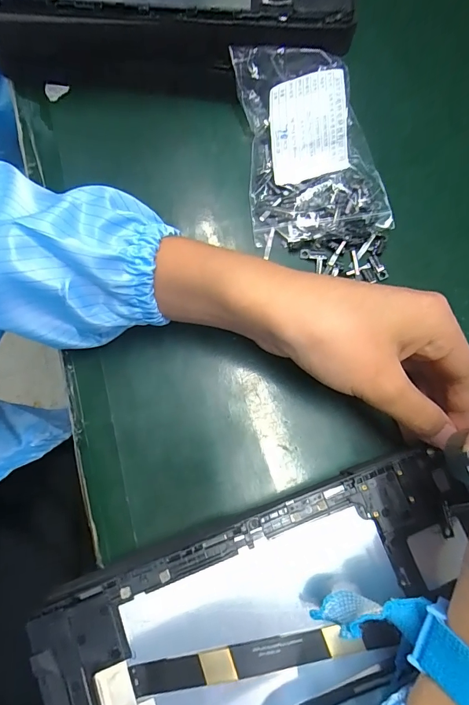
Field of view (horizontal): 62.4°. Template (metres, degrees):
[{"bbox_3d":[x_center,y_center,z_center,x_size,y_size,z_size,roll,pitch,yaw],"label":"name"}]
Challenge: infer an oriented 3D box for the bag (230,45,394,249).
[{"bbox_3d":[0.054,-0.142,0.264,0.094,0.038,0.131,-7,76,-3],"label":"bag"}]

